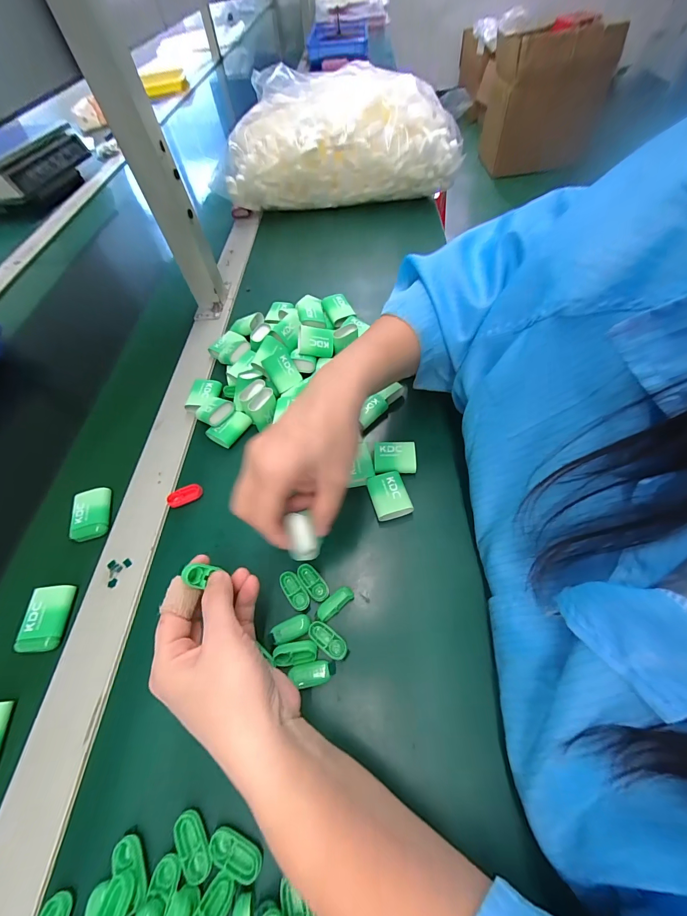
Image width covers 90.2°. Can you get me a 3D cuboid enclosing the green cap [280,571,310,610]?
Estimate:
[{"bbox_3d":[-0.042,0.112,0.292,0.016,0.006,0.034,-35,61,-16],"label":"green cap"}]

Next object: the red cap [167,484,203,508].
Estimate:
[{"bbox_3d":[-0.161,0.039,0.349,0.034,0.010,0.016,-26,59,-11],"label":"red cap"}]

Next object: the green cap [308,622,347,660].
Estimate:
[{"bbox_3d":[-0.012,0.144,0.270,0.034,0.007,0.014,30,65,22],"label":"green cap"}]

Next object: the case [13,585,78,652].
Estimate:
[{"bbox_3d":[-0.256,0.137,0.295,0.032,0.011,0.050,-7,57,1],"label":"case"}]

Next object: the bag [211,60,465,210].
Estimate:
[{"bbox_3d":[-0.013,-0.577,0.627,0.419,0.174,0.160,-5,58,2],"label":"bag"}]

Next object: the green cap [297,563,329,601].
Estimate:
[{"bbox_3d":[-0.027,0.107,0.295,0.016,0.006,0.035,-36,62,-17],"label":"green cap"}]

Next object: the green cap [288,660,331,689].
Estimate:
[{"bbox_3d":[-0.025,0.163,0.258,0.030,0.005,0.016,-11,58,-2],"label":"green cap"}]

